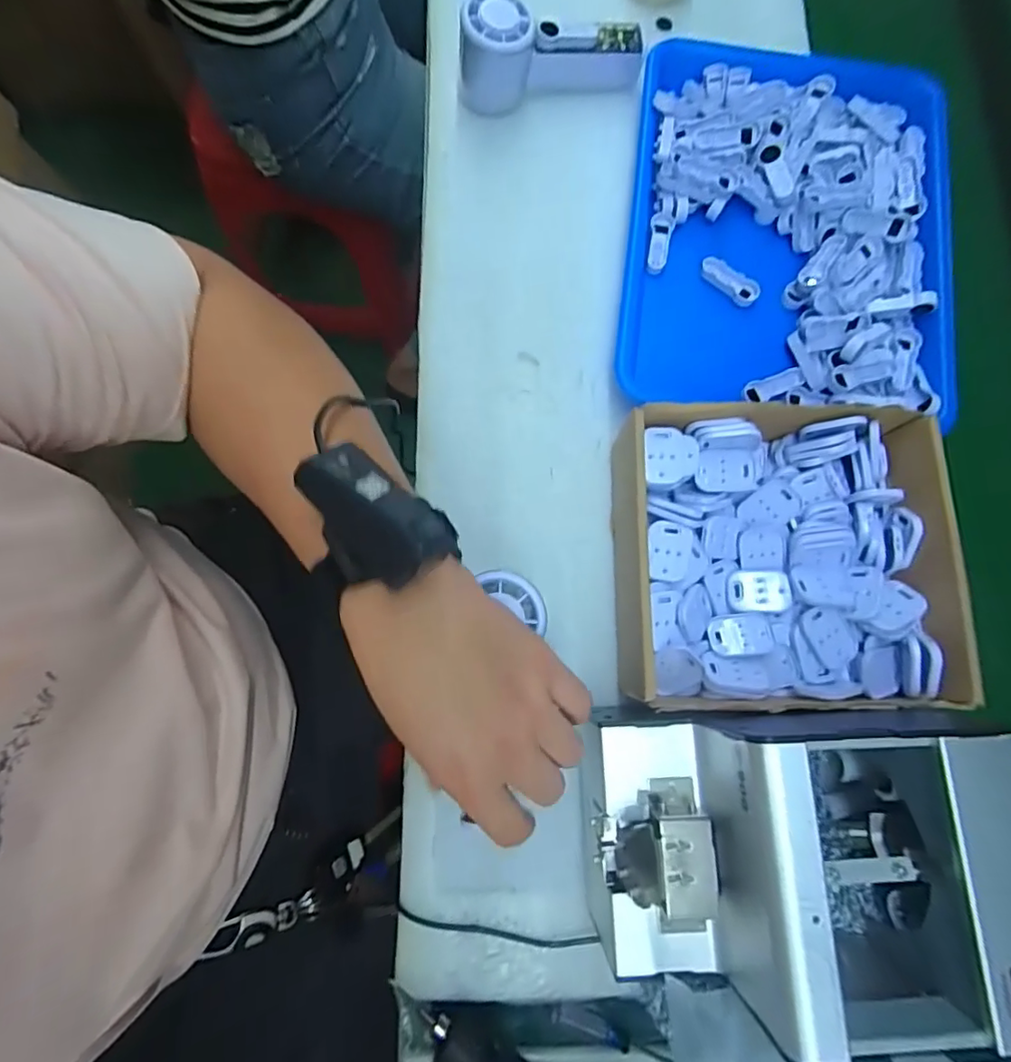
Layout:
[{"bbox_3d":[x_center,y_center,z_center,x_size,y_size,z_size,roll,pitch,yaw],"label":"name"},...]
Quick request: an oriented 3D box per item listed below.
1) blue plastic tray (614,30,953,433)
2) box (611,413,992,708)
[{"bbox_3d":[0.231,-0.248,0.430,0.256,0.030,0.313,7,78,2],"label":"blue plastic tray"},{"bbox_3d":[0.181,0.018,0.359,0.224,0.061,0.190,1,78,1],"label":"box"}]

